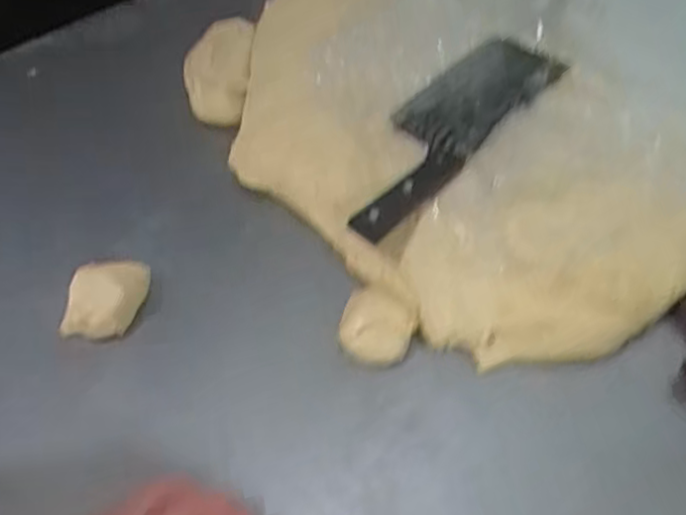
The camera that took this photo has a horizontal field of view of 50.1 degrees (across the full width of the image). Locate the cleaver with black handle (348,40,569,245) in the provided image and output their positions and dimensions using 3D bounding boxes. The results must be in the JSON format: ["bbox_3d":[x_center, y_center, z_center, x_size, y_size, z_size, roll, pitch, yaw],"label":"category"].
[{"bbox_3d":[0.088,-0.111,0.627,0.077,0.025,0.266,35,59,21],"label":"cleaver with black handle"}]

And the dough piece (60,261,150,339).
[{"bbox_3d":[-0.184,0.030,0.567,0.065,0.057,0.050,-2,53,-4],"label":"dough piece"}]

